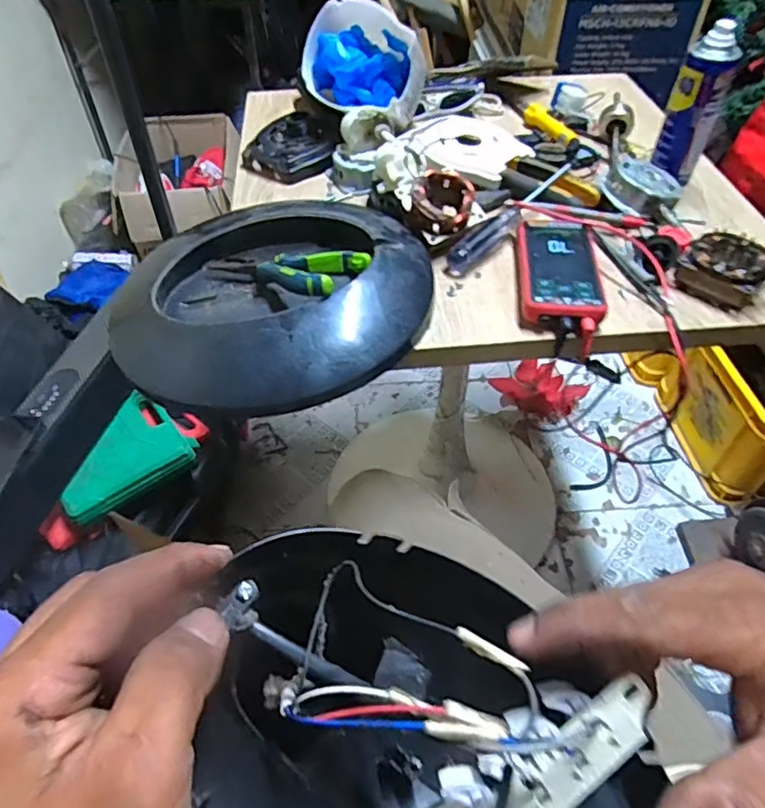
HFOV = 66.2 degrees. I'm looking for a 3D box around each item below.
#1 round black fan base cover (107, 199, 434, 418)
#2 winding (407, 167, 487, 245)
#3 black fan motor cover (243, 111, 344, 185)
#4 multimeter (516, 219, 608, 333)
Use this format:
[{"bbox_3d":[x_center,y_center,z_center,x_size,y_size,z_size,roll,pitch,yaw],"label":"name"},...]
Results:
[{"bbox_3d":[-0.105,-0.107,0.555,0.289,0.060,0.266,0,48,0],"label":"round black fan base cover"},{"bbox_3d":[0.060,-0.208,0.604,0.066,0.041,0.061,-28,54,-23],"label":"winding"},{"bbox_3d":[-0.114,-0.319,0.735,0.121,0.047,0.087,-8,49,-7],"label":"black fan motor cover"},{"bbox_3d":[0.175,-0.129,0.574,0.081,0.022,0.158,5,49,5],"label":"multimeter"}]

